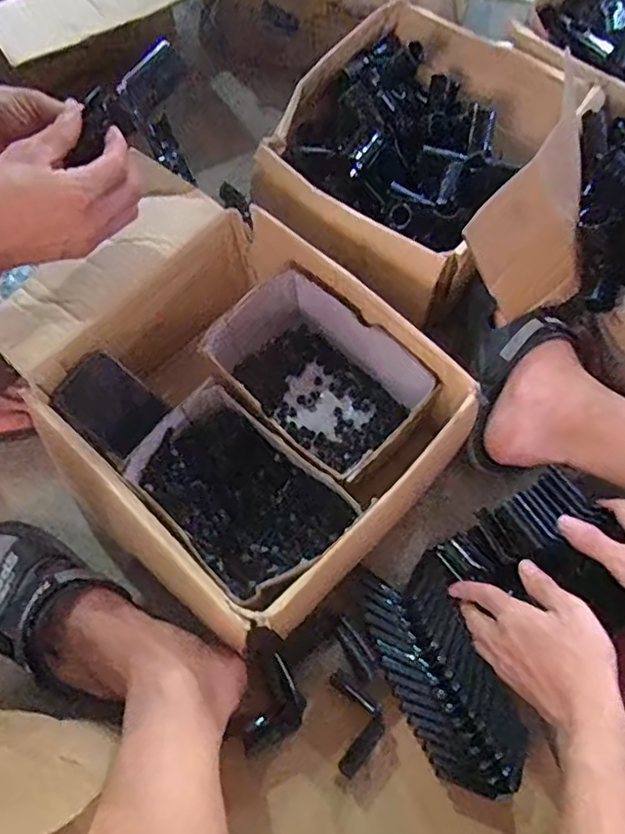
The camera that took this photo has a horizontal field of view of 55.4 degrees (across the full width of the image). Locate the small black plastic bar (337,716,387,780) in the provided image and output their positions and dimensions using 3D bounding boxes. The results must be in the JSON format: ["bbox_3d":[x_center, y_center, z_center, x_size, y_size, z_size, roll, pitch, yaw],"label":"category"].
[{"bbox_3d":[0.044,0.293,0.527,0.017,0.013,0.052,37,72,15],"label":"small black plastic bar"}]

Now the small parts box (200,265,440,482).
[{"bbox_3d":[0.002,-0.035,0.625,0.143,0.103,0.212,-43,72,-16],"label":"small parts box"}]

